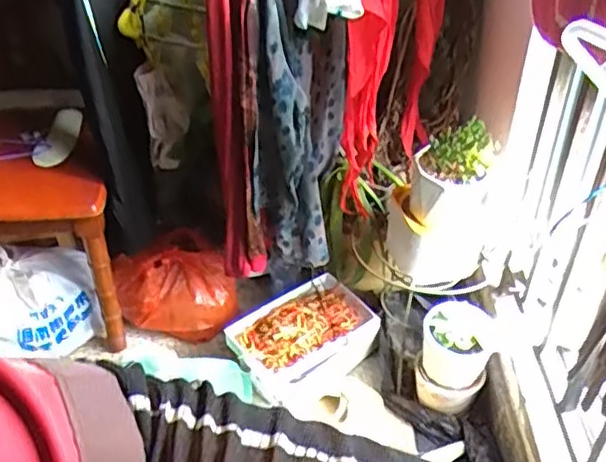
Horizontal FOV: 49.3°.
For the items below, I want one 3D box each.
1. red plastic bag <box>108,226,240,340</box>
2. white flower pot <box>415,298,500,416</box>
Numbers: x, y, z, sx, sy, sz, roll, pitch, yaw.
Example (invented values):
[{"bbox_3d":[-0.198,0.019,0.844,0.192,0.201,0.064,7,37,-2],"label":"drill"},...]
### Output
[{"bbox_3d":[-0.289,0.126,1.496,0.245,0.171,0.216,-21,44,-20],"label":"red plastic bag"},{"bbox_3d":[0.293,0.244,1.274,0.133,0.189,0.122,-1,41,1],"label":"white flower pot"}]

